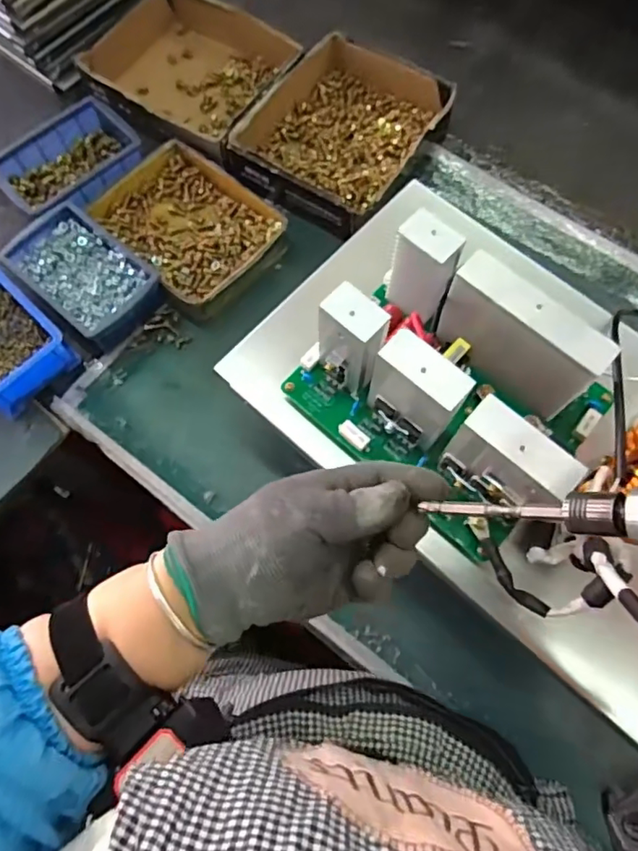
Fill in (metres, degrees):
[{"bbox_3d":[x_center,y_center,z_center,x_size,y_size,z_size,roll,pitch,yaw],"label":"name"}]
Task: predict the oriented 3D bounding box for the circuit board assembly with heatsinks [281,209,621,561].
[{"bbox_3d":[0.088,-0.031,0.378,0.190,0.090,0.145,41,78,14],"label":"circuit board assembly with heatsinks"}]

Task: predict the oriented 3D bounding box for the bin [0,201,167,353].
[{"bbox_3d":[-0.240,-0.152,0.583,0.150,0.041,0.097,40,77,13],"label":"bin"}]

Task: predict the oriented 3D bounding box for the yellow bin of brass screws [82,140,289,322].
[{"bbox_3d":[-0.138,-0.214,0.608,0.186,0.037,0.143,42,78,14],"label":"yellow bin of brass screws"}]

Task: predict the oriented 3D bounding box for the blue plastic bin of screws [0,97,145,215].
[{"bbox_3d":[-0.270,-0.283,0.625,0.108,0.048,0.141,42,78,14],"label":"blue plastic bin of screws"}]

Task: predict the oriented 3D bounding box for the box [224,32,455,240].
[{"bbox_3d":[0.027,-0.334,0.637,0.185,0.051,0.220,31,76,11],"label":"box"}]

